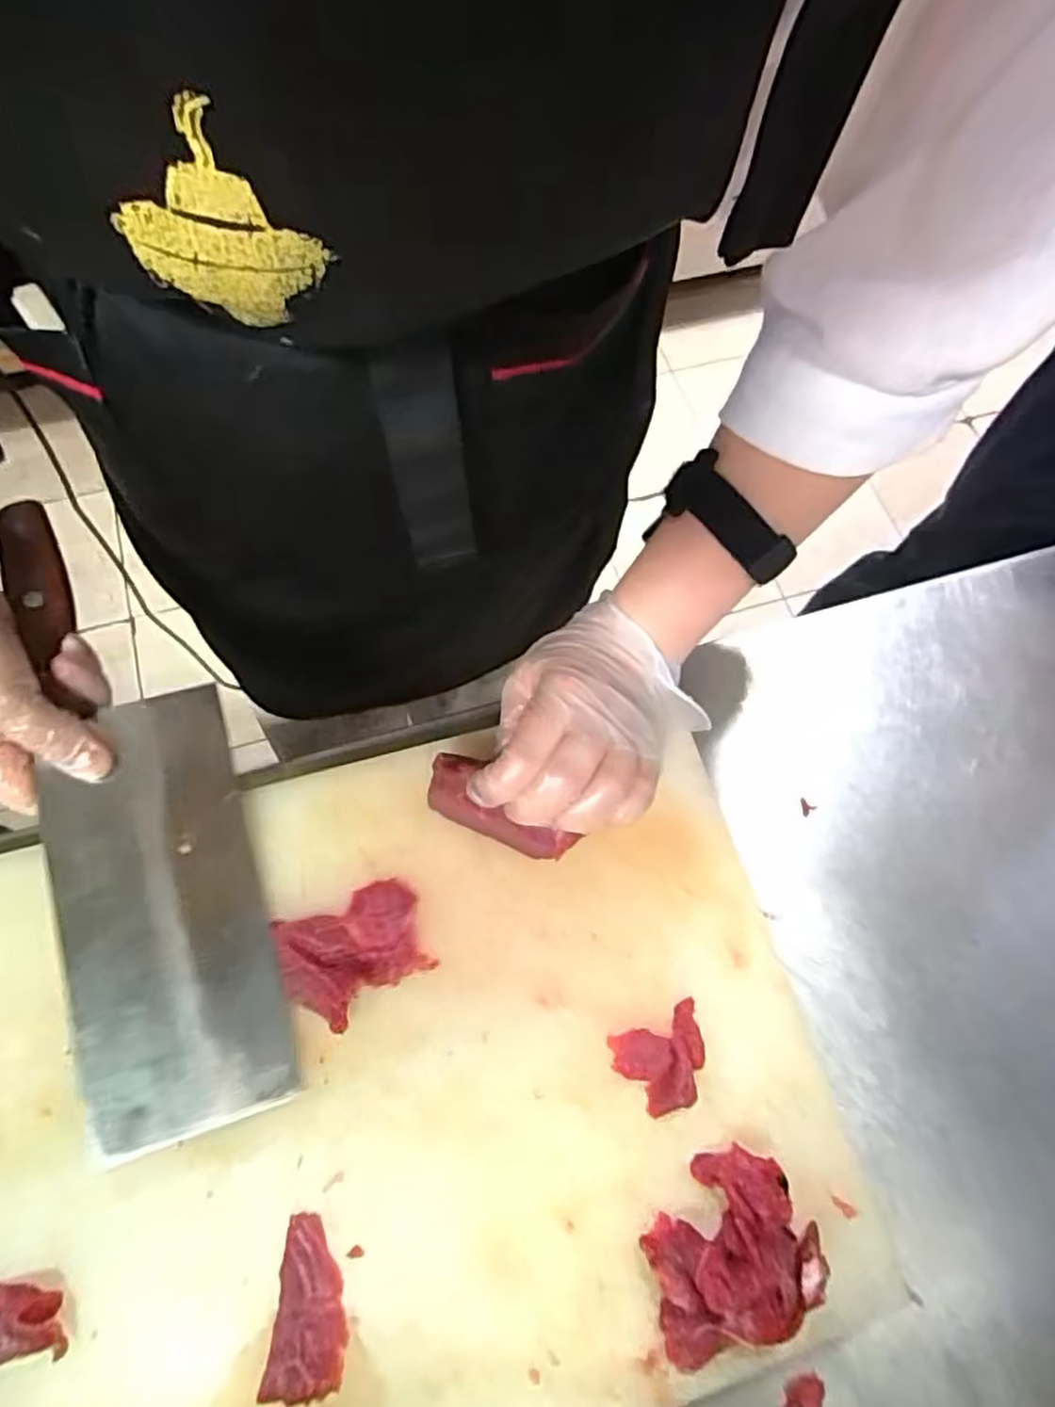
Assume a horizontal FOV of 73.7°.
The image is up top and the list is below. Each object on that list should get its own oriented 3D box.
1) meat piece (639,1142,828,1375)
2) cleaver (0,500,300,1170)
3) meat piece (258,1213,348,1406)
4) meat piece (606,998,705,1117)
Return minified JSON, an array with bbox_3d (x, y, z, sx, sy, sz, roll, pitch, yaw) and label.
[{"bbox_3d":[0.085,0.230,0.295,0.071,0.018,0.064,-17,70,-7],"label":"meat piece"},{"bbox_3d":[-0.193,0.043,0.343,0.090,0.022,0.309,-20,77,-7],"label":"cleaver"},{"bbox_3d":[-0.088,0.244,0.285,0.029,0.008,0.058,1,69,0],"label":"meat piece"},{"bbox_3d":[0.064,0.165,0.324,0.043,0.011,0.038,-22,71,-8],"label":"meat piece"}]

